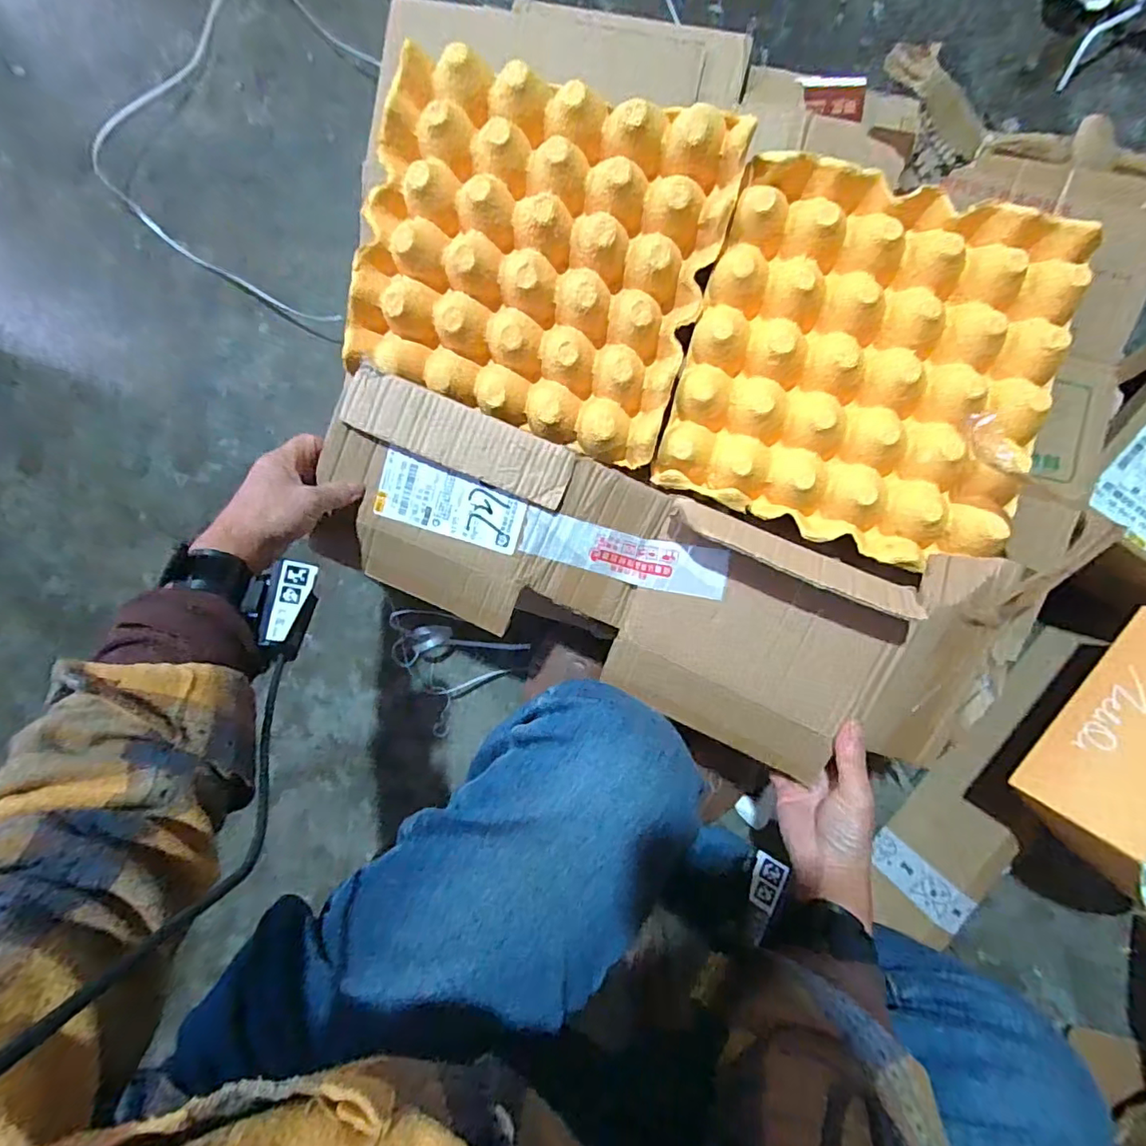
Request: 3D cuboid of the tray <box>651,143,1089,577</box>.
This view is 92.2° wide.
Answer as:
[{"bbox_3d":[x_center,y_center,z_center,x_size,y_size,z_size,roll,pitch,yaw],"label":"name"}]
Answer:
[{"bbox_3d":[0.247,-0.169,0.466,0.289,0.064,0.289,17,93,-1],"label":"tray"}]

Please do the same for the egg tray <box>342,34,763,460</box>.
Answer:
[{"bbox_3d":[-0.036,-0.268,0.477,0.297,0.059,0.275,17,93,-1],"label":"egg tray"}]

